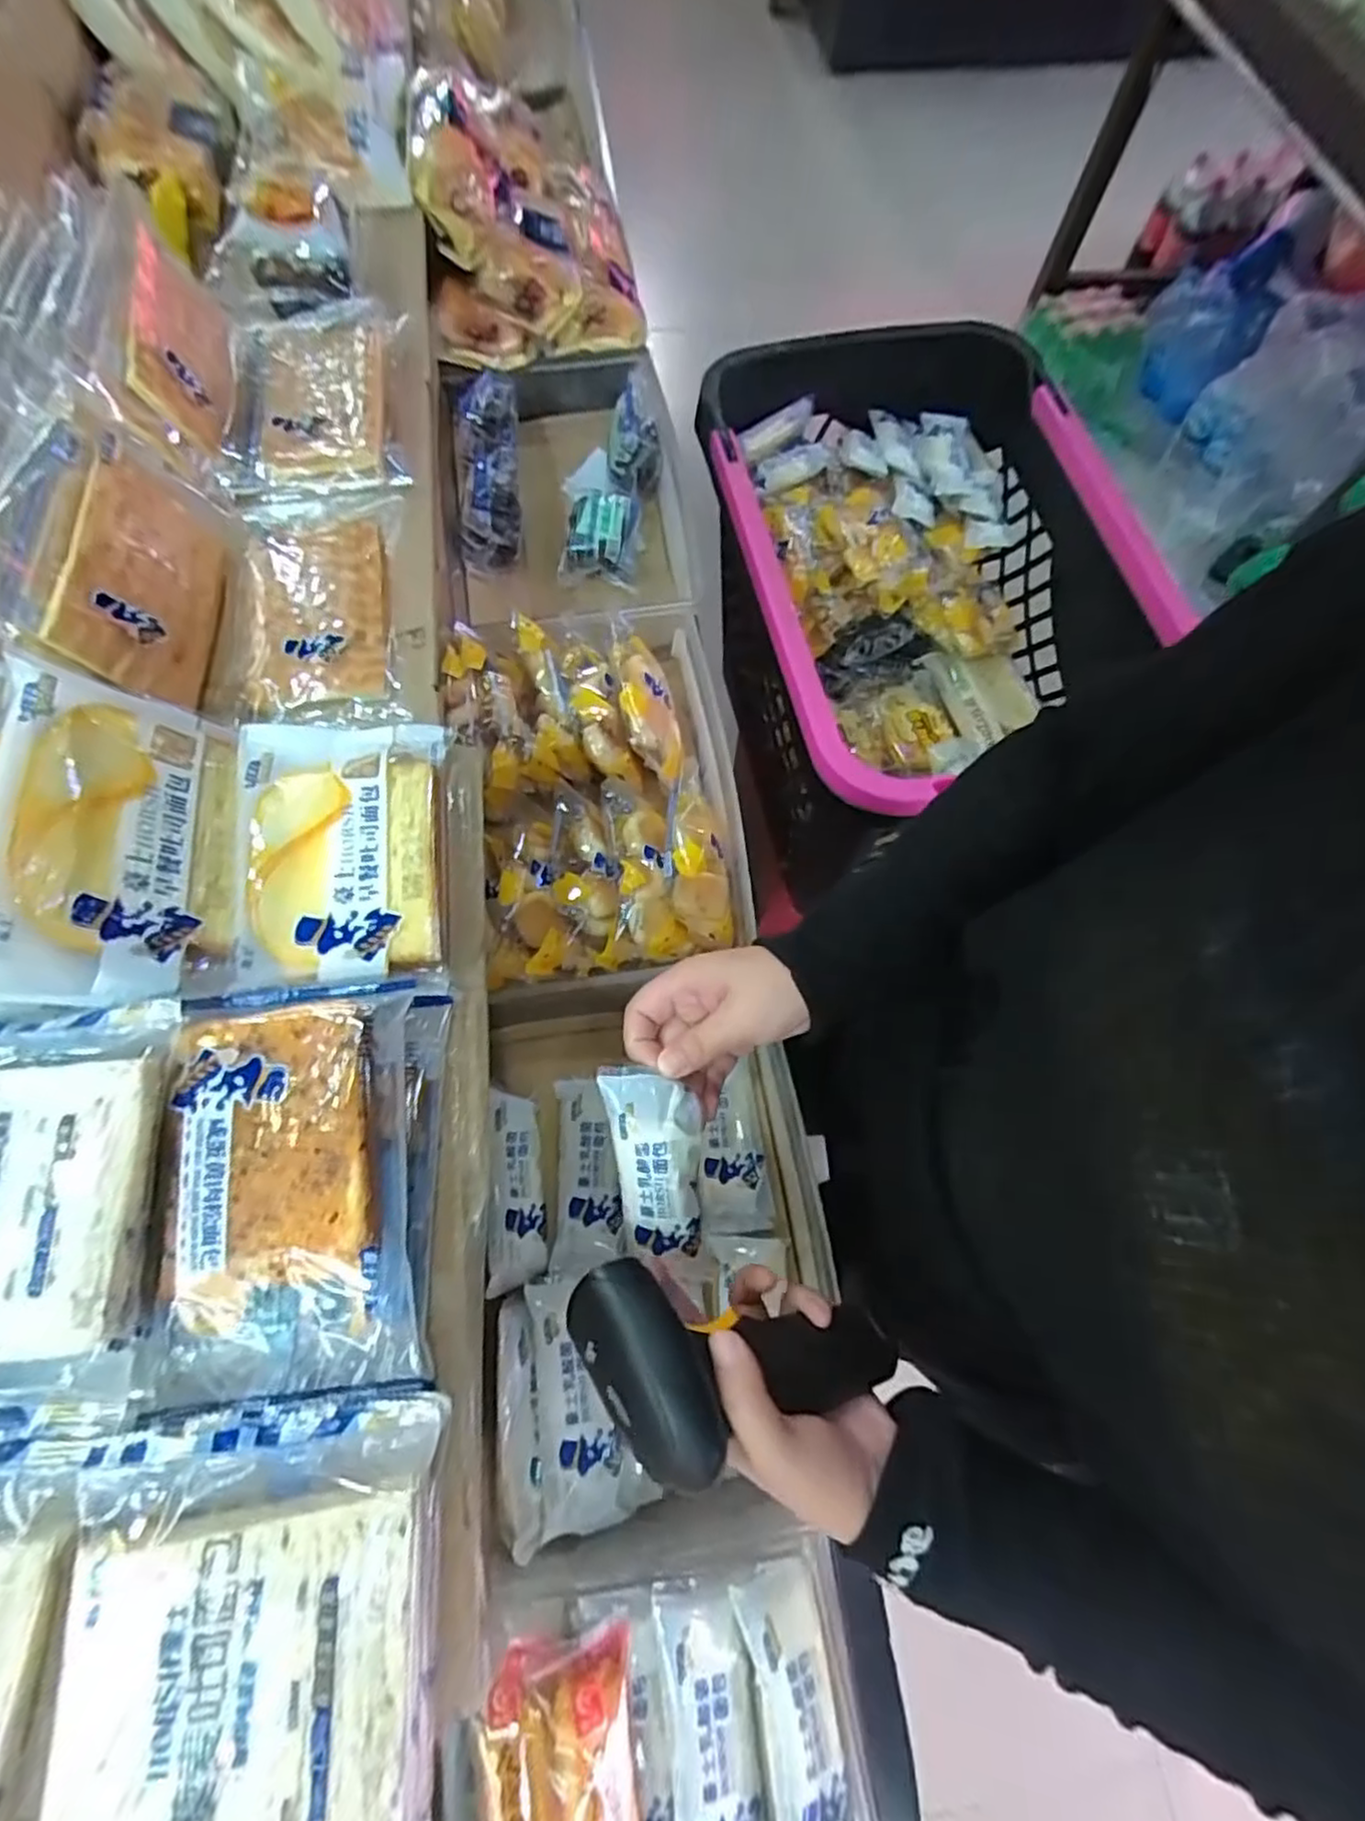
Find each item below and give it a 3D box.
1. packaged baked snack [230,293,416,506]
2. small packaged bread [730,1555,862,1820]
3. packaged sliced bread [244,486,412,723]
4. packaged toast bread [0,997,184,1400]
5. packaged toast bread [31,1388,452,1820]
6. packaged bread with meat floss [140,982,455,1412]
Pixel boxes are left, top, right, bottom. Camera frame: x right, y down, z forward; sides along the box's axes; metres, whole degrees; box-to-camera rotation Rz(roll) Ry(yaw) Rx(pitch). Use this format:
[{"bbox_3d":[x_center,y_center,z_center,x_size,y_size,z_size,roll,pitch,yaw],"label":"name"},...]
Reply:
[{"bbox_3d":[-0.234,-0.331,0.454,0.099,0.017,0.170,-7,70,-4],"label":"packaged baked snack"},{"bbox_3d":[0.056,0.389,0.335,0.039,0.025,0.121,-10,70,-5],"label":"small packaged bread"},{"bbox_3d":[-0.211,-0.175,0.413,0.088,0.019,0.153,-8,70,-4],"label":"packaged sliced bread"},{"bbox_3d":[-0.250,0.102,0.257,0.105,0.016,0.128,-3,69,-2],"label":"packaged toast bread"},{"bbox_3d":[-0.136,0.242,0.222,0.106,0.031,0.142,-3,69,-2],"label":"packaged toast bread"},{"bbox_3d":[-0.154,0.108,0.284,0.094,0.032,0.151,-3,69,-2],"label":"packaged bread with meat floss"}]

